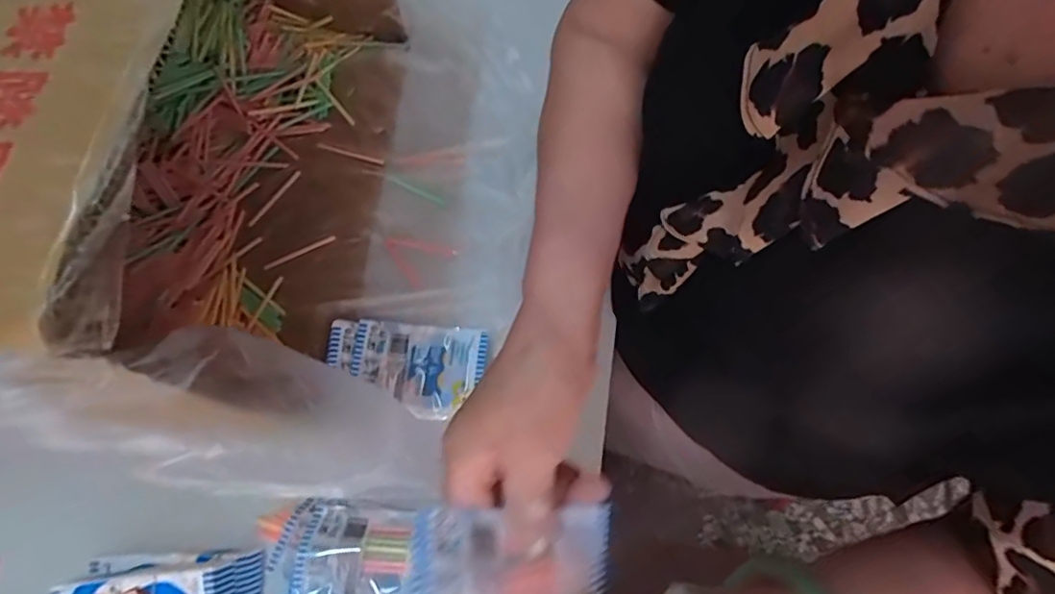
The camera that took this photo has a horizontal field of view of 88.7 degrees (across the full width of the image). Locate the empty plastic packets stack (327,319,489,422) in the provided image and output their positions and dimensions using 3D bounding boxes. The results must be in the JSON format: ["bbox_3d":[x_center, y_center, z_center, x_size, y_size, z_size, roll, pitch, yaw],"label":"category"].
[{"bbox_3d":[-0.095,0.056,0.419,0.122,0.008,0.071,3,72,3],"label":"empty plastic packets stack"}]

